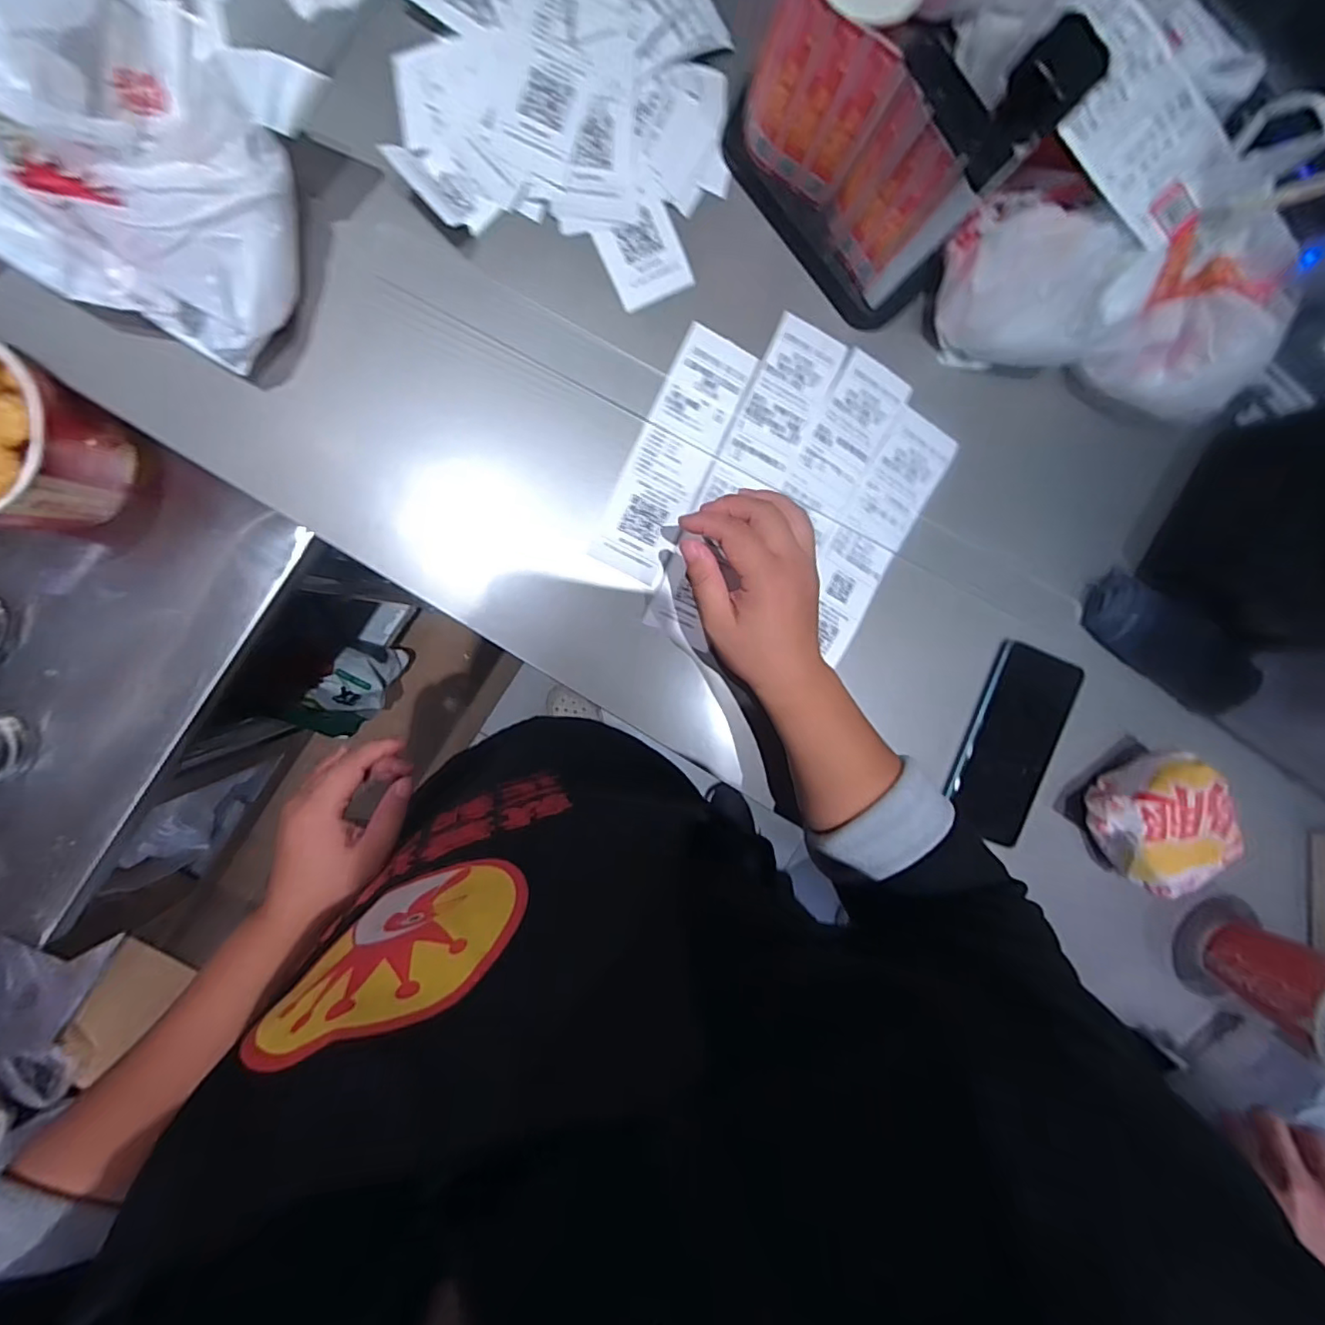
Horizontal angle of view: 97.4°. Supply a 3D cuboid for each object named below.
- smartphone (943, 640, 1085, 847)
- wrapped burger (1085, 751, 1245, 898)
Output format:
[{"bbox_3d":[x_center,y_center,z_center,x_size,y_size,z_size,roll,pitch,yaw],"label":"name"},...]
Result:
[{"bbox_3d":[0.291,0.067,0.476,0.077,0.012,0.155,21,91,-10],"label":"smartphone"},{"bbox_3d":[0.404,0.130,0.473,0.086,0.061,0.088,-36,99,-4],"label":"wrapped burger"}]

